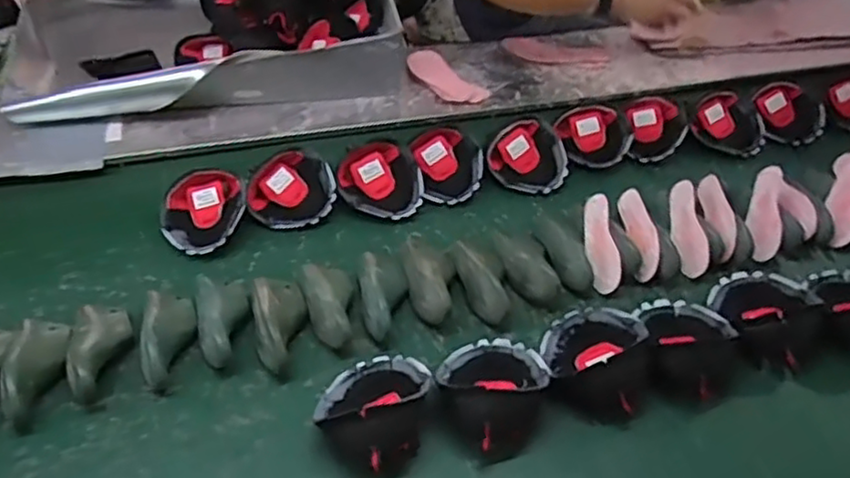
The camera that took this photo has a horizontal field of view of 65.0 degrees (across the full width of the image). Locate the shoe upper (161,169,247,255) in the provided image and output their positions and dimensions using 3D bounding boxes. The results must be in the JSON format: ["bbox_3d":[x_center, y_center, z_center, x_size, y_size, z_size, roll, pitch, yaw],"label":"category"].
[{"bbox_3d":[-0.305,-0.040,0.918,0.122,0.053,0.120,-11,45,-16],"label":"shoe upper"}]

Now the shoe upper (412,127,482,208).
[{"bbox_3d":[0.030,-0.110,1.007,0.111,0.059,0.119,-11,45,-16],"label":"shoe upper"}]

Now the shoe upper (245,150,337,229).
[{"bbox_3d":[-0.191,-0.065,0.958,0.127,0.060,0.107,-10,45,-15],"label":"shoe upper"}]

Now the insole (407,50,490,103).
[{"bbox_3d":[0.031,-0.284,1.175,0.158,0.015,0.076,36,63,18],"label":"insole"}]

